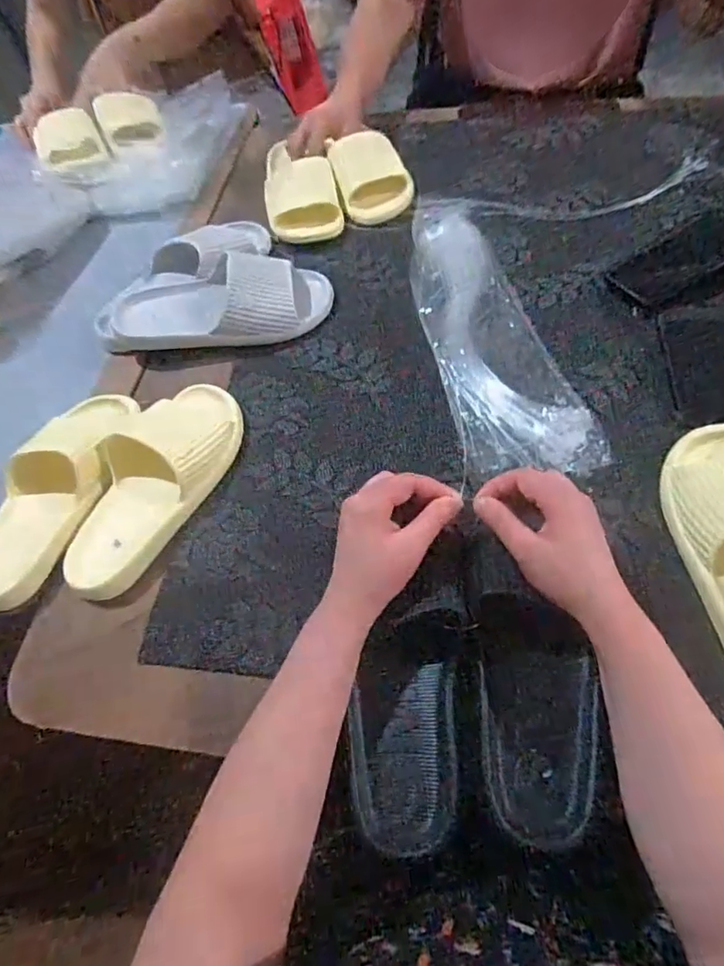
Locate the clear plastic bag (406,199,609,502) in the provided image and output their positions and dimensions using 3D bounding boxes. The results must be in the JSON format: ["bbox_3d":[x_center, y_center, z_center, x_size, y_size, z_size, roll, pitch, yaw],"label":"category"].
[{"bbox_3d":[0.138,-0.184,0.632,0.131,0.027,0.416,-11,58,2],"label":"clear plastic bag"}]

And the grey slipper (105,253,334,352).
[{"bbox_3d":[-0.171,-0.209,0.666,0.268,0.071,0.091,-13,58,0],"label":"grey slipper"}]

